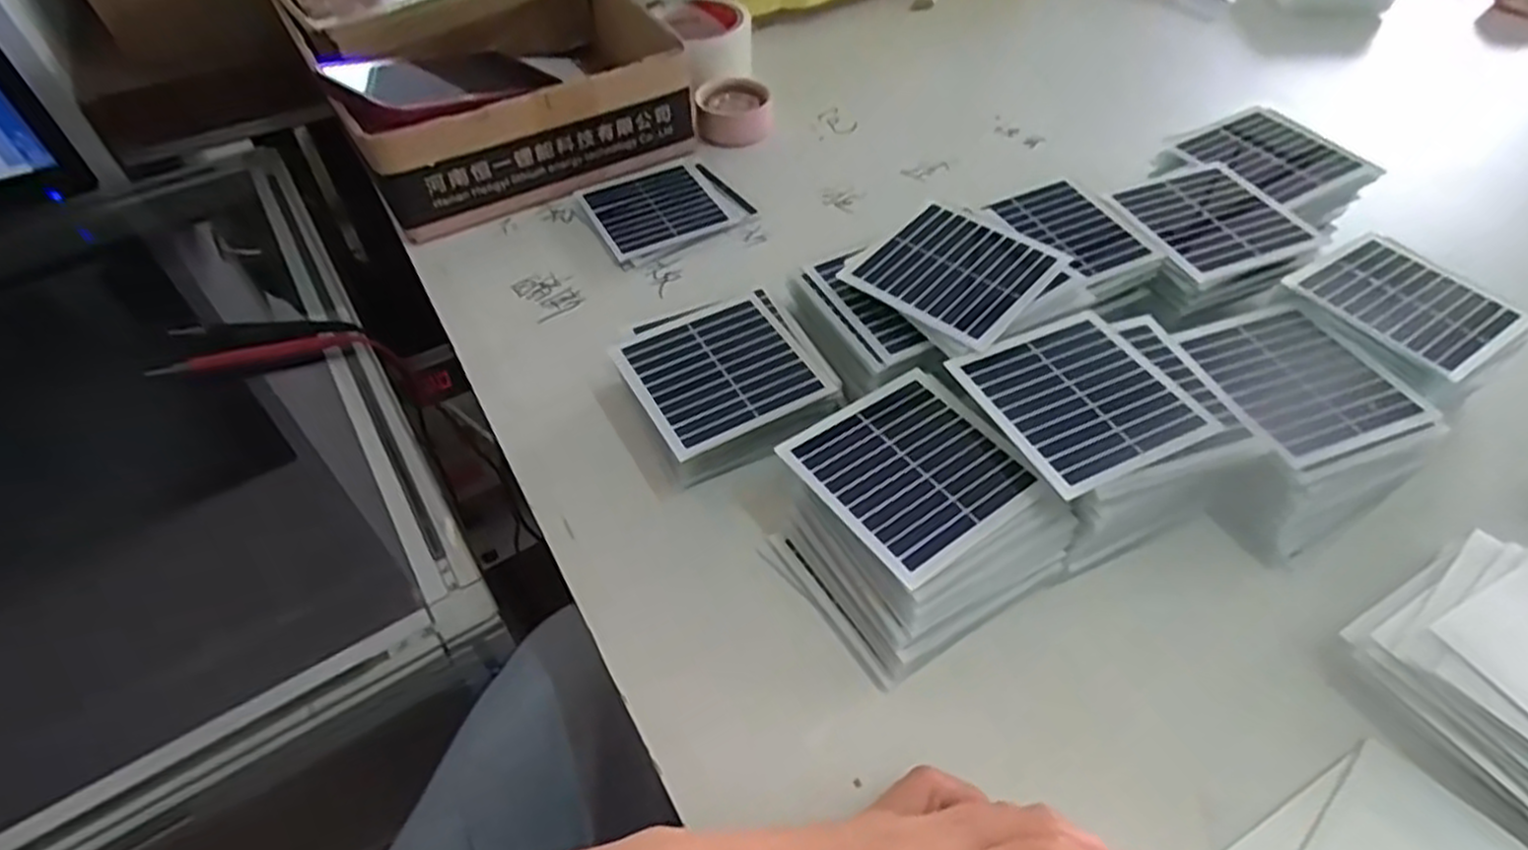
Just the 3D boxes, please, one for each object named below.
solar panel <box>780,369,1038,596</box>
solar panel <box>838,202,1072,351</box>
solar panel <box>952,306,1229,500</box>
[{"bbox_3d":[0.067,0.019,0.355,0.086,0.004,0.088,-29,55,-23],"label":"solar panel"},{"bbox_3d":[0.101,-0.084,0.421,0.088,0.006,0.087,31,61,26],"label":"solar panel"},{"bbox_3d":[0.148,-0.014,0.369,0.089,0.004,0.088,-21,51,-16],"label":"solar panel"}]

